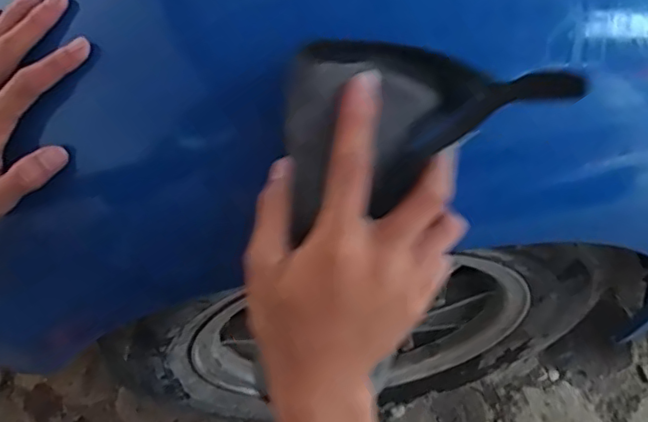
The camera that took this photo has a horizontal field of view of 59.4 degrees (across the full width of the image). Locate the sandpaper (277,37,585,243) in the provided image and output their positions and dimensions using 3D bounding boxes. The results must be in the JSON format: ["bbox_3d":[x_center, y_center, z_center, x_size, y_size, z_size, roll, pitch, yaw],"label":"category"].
[{"bbox_3d":[0.045,-0.051,0.287,0.145,0.088,0.024,-16,9,9],"label":"sandpaper"}]

